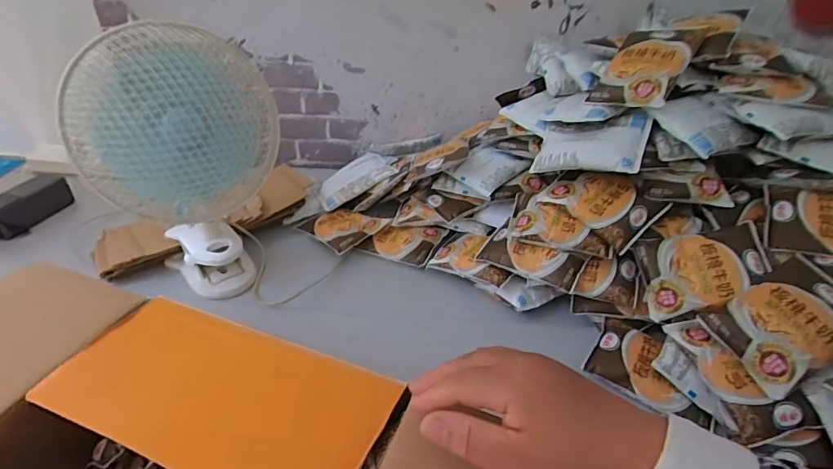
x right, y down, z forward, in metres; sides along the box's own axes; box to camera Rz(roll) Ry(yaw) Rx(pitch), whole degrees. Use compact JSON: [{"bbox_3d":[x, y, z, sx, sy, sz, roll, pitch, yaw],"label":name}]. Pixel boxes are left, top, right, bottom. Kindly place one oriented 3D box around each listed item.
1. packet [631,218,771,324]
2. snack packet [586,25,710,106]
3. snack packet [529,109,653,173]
[{"bbox_3d":[0.321,0.037,0.536,0.129,0.020,0.097,-12,57,13],"label":"packet"},{"bbox_3d":[0.283,-0.212,0.594,0.095,0.016,0.125,21,71,43],"label":"snack packet"},{"bbox_3d":[0.219,-0.118,0.603,0.127,0.017,0.099,7,55,32],"label":"snack packet"}]

